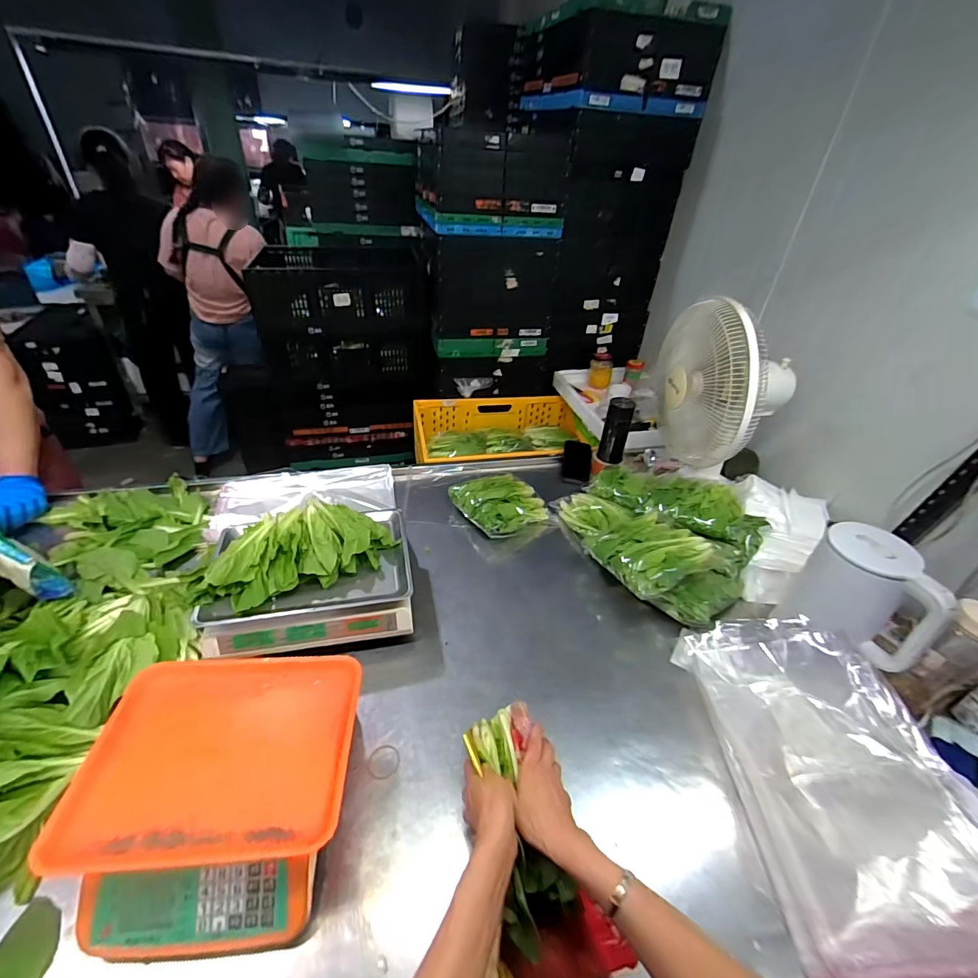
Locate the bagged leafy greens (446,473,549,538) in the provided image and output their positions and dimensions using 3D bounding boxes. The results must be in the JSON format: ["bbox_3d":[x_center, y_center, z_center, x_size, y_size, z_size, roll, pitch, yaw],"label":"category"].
[{"bbox_3d":[0.033,0.026,1.100,0.210,0.058,0.199,-17,41,-26],"label":"bagged leafy greens"}]

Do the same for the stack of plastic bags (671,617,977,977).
[{"bbox_3d":[0.498,0.378,0.620,0.324,0.075,0.462,2,37,-3],"label":"stack of plastic bags"}]

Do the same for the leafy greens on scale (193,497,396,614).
[{"bbox_3d":[-0.340,0.095,0.799,0.308,0.062,0.180,-16,41,-25],"label":"leafy greens on scale"}]

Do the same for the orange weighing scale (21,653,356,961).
[{"bbox_3d":[-0.321,0.368,0.562,0.291,0.120,0.277,0,37,-5],"label":"orange weighing scale"}]

